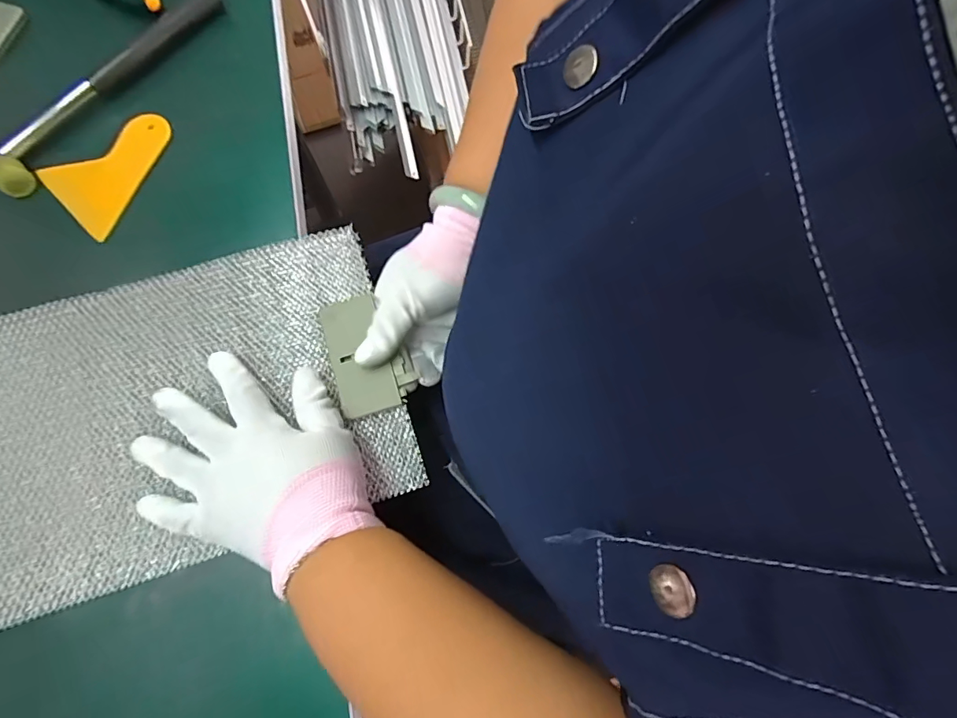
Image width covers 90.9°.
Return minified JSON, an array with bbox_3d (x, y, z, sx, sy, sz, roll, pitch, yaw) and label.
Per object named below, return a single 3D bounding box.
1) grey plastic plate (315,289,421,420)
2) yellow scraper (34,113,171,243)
[{"bbox_3d":[-0.080,-0.004,0.337,0.051,0.005,0.084,-19,76,-7],"label":"grey plastic plate"},{"bbox_3d":[-0.285,-0.152,0.374,0.075,0.006,0.100,43,79,11],"label":"yellow scraper"}]

